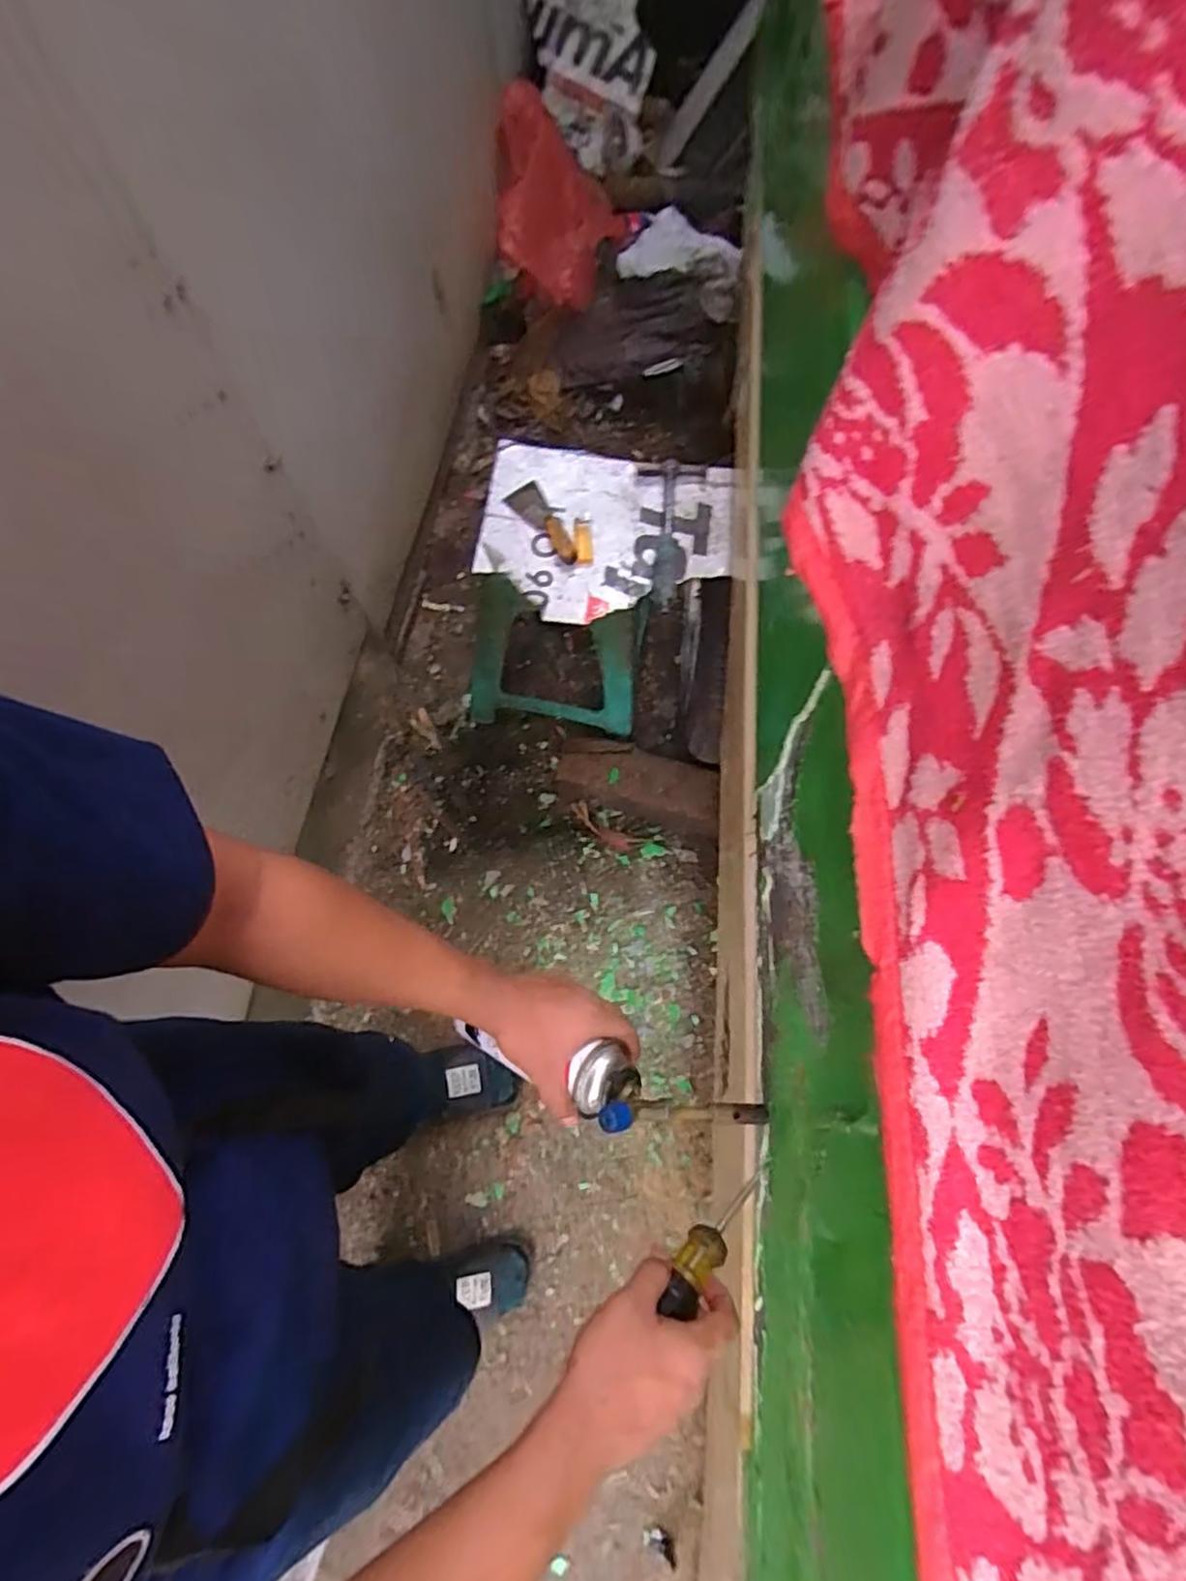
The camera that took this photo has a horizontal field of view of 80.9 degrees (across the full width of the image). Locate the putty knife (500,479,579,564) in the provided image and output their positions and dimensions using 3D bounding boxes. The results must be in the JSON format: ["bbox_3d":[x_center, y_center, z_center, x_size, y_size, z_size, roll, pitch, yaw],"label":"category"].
[{"bbox_3d":[-0.066,-0.382,0.994,0.050,0.016,0.143,-36,73,-11],"label":"putty knife"}]

